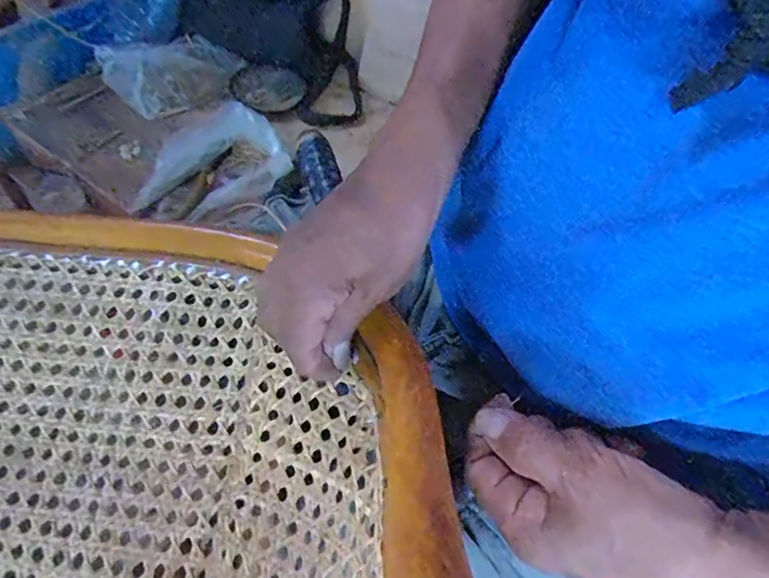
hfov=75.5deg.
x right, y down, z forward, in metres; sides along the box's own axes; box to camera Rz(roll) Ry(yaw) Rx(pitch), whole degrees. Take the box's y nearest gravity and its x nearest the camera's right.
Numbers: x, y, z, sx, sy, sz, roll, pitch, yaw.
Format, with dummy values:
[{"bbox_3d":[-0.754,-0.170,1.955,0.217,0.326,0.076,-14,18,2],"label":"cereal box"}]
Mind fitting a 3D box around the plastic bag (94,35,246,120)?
[{"bbox_3d":[-0.279,-0.295,0.679,0.117,0.059,0.167,38,60,23],"label":"plastic bag"}]

